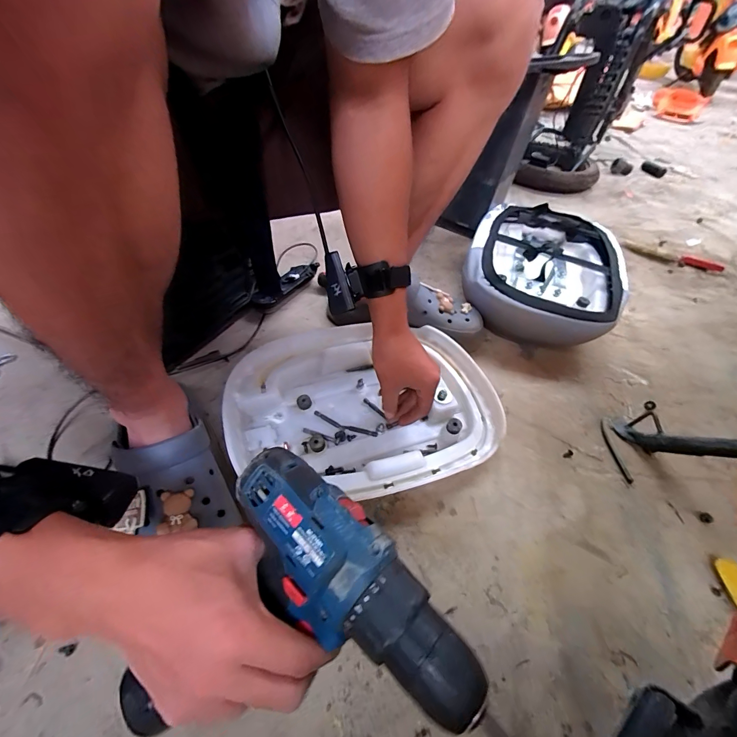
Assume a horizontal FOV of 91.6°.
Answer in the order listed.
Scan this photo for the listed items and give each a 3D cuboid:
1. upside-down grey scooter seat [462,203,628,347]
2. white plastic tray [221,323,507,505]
[{"bbox_3d":[0.324,-0.183,0.694,0.262,0.120,0.316,15,47,8],"label":"upside-down grey scooter seat"},{"bbox_3d":[-0.005,0.043,0.504,0.356,0.054,0.268,-11,51,-14],"label":"white plastic tray"}]

